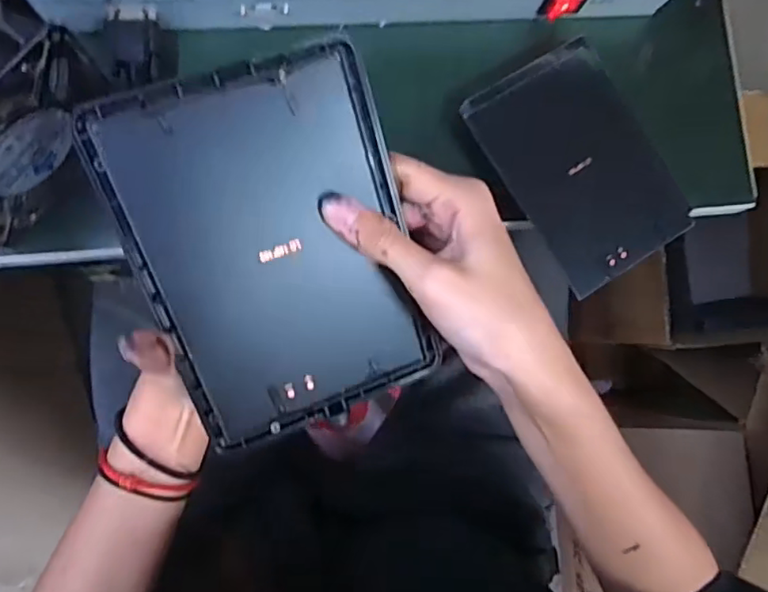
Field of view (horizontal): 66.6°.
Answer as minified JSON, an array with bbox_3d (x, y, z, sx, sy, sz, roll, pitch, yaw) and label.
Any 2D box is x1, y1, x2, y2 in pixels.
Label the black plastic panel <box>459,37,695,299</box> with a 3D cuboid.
[{"bbox_3d":[0.138,-0.092,0.406,0.107,0.016,0.155,-30,89,-9],"label":"black plastic panel"}]

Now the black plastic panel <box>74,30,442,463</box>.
[{"bbox_3d":[-0.046,-0.018,0.262,0.114,0.008,0.158,-21,111,-11],"label":"black plastic panel"}]

